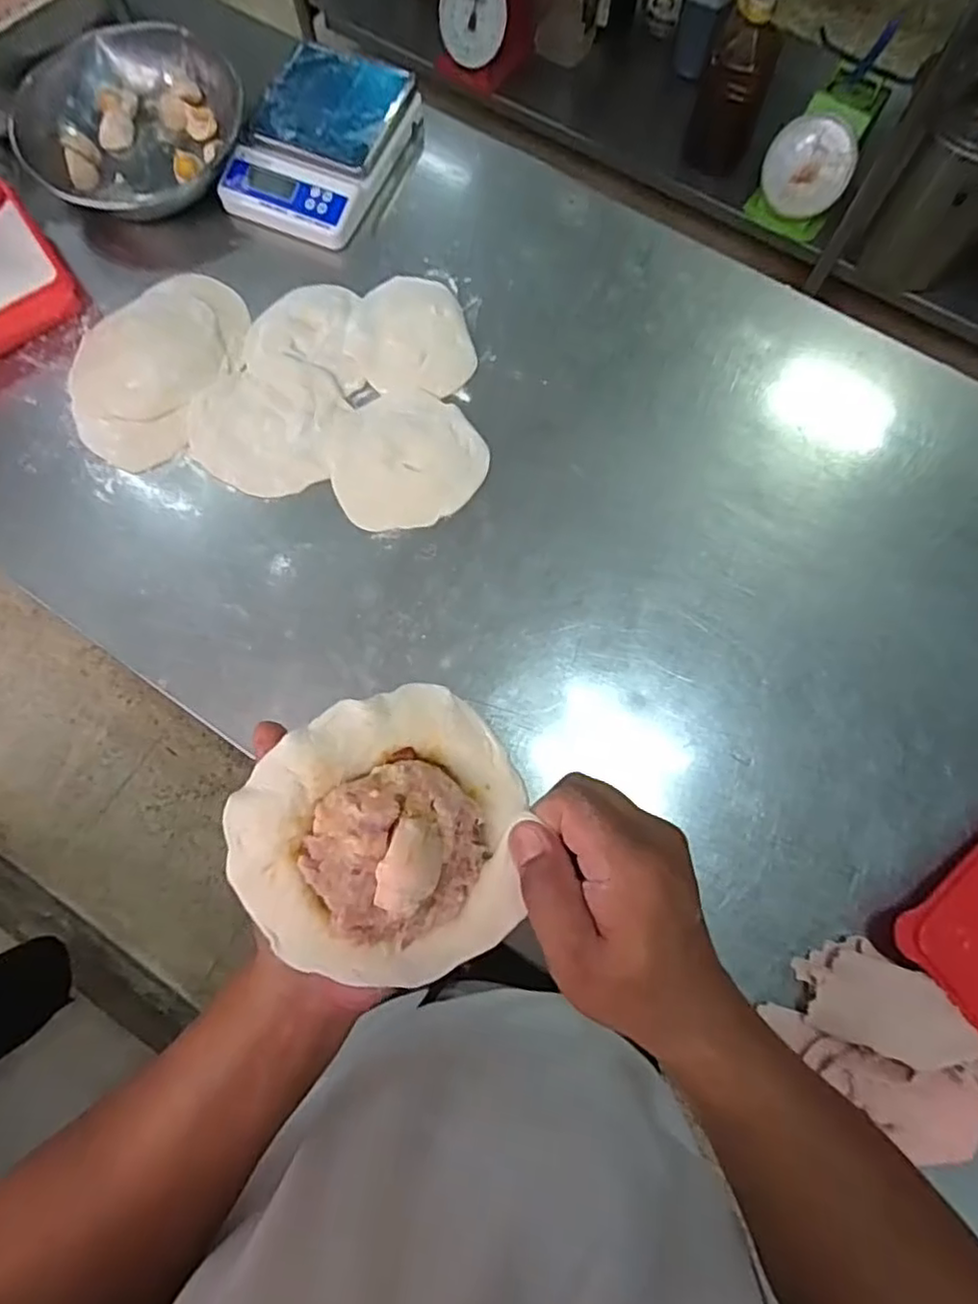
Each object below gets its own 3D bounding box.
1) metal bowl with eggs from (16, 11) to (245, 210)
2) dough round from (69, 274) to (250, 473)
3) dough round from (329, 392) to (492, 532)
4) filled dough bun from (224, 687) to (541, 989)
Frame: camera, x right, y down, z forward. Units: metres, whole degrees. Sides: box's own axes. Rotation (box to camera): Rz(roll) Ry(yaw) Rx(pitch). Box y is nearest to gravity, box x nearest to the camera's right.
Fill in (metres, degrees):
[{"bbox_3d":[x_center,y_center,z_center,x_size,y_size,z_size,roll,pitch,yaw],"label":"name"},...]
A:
[{"bbox_3d":[-0.379,-0.581,0.715,0.219,0.070,0.234,0,76,1],"label":"metal bowl with eggs"},{"bbox_3d":[-0.349,-0.302,0.665,0.164,0.021,0.215,32,79,9],"label":"dough round"},{"bbox_3d":[-0.080,-0.193,0.638,0.147,0.009,0.144,-4,76,0],"label":"dough round"},{"bbox_3d":[-0.045,0.091,0.295,0.134,0.043,0.134,0,90,-14],"label":"filled dough bun"}]

